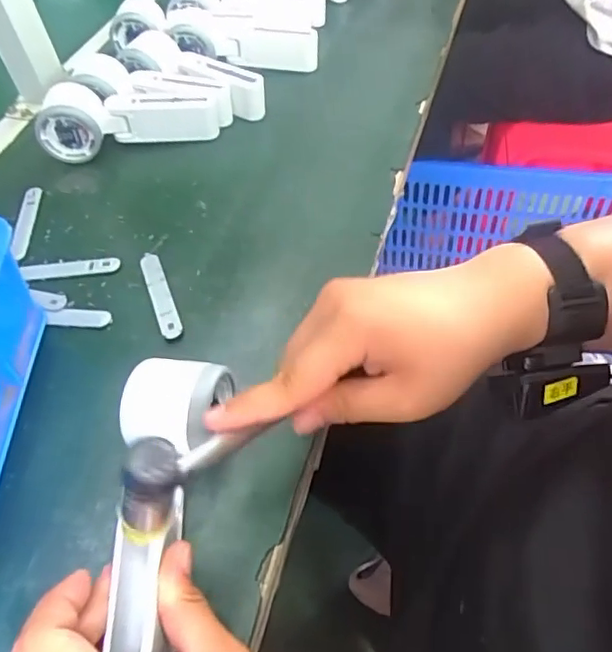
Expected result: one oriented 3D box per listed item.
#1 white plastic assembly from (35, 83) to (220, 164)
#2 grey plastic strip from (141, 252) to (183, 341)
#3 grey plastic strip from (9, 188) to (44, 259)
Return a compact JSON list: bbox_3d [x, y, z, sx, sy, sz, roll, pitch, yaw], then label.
[{"bbox_3d":[-0.174,-0.203,0.564,0.168,0.056,0.053,-12,52,-5],"label":"white plastic assembly"},{"bbox_3d":[-0.113,-0.026,0.447,0.017,0.007,0.093,-20,53,-10],"label":"grey plastic strip"},{"bbox_3d":[-0.249,-0.093,0.512,0.015,0.007,0.090,-7,52,-1],"label":"grey plastic strip"}]

